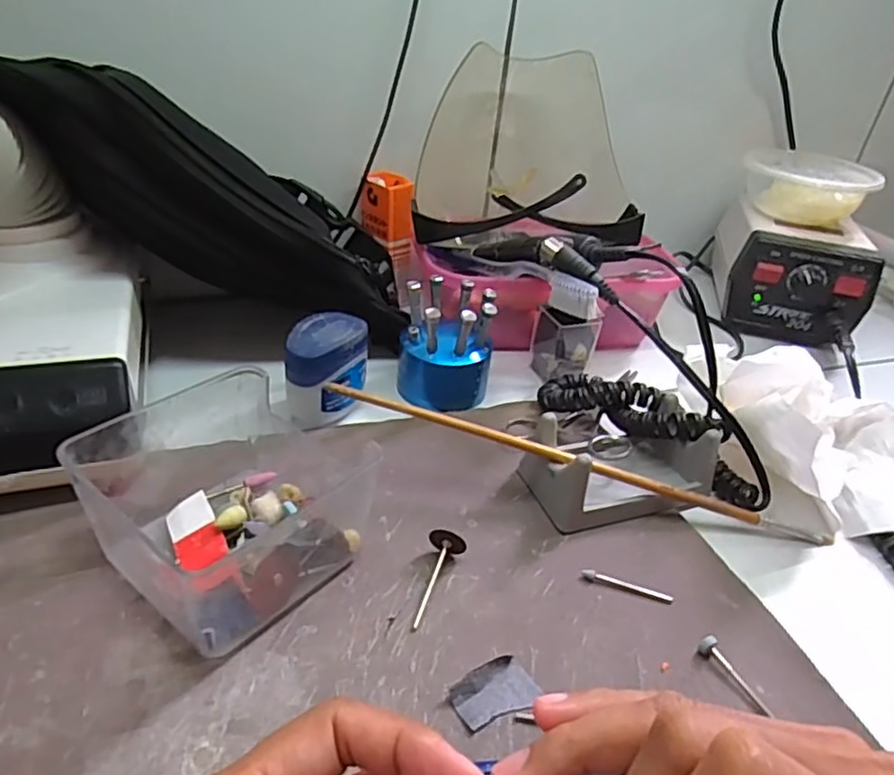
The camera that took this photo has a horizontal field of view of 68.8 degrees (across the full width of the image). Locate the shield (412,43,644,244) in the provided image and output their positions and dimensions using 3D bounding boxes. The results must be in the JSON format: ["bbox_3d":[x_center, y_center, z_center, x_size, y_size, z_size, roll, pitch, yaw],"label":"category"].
[{"bbox_3d":[0.062,-0.156,0.456,0.157,0.115,0.121,16,35,13],"label":"shield"}]

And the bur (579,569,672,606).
[{"bbox_3d":[0.085,0.092,0.306,0.042,0.004,0.006,15,36,11],"label":"bur"}]

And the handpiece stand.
[{"bbox_3d":[0.096,0.041,0.355,0.100,0.037,0.054,-8,38,-20],"label":"handpiece stand"}]

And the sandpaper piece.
[{"bbox_3d":[0.019,0.119,0.255,0.034,0.005,0.021,-18,42,-31],"label":"sandpaper piece"}]

